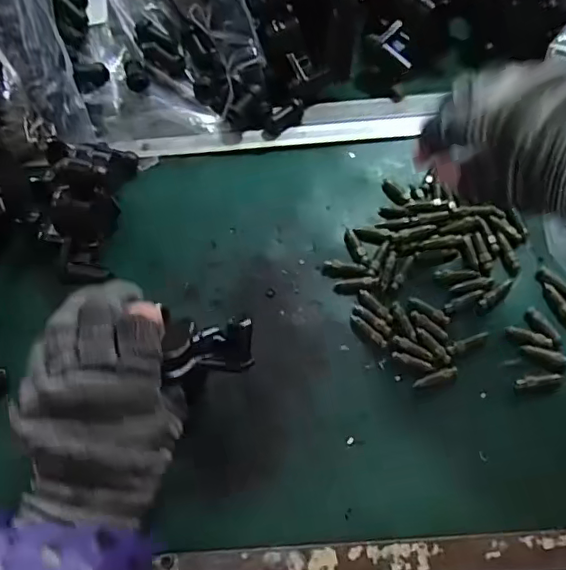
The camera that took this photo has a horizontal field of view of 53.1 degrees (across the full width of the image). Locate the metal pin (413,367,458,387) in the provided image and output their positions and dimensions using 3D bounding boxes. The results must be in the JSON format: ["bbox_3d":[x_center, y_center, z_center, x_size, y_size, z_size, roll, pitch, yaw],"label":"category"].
[{"bbox_3d":[0.094,0.057,0.350,0.028,0.004,0.006,-19,71,-4],"label":"metal pin"}]

